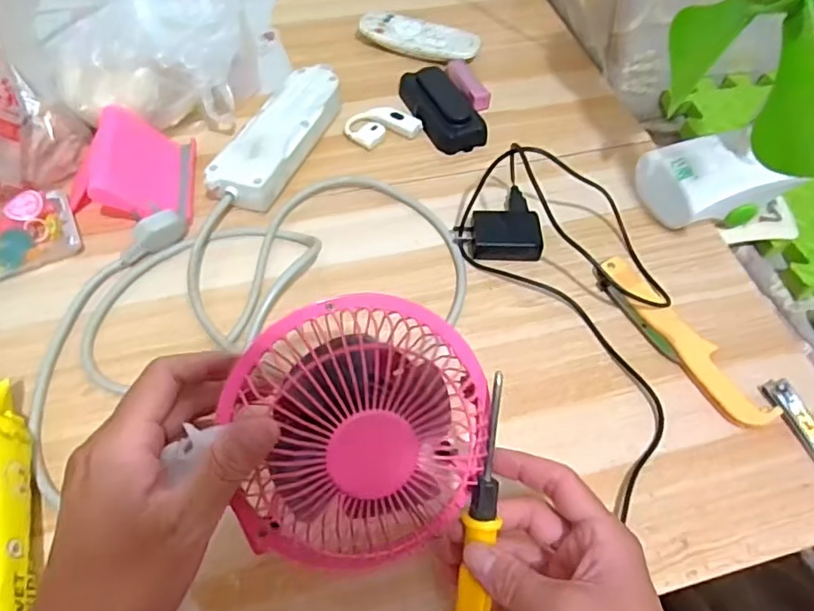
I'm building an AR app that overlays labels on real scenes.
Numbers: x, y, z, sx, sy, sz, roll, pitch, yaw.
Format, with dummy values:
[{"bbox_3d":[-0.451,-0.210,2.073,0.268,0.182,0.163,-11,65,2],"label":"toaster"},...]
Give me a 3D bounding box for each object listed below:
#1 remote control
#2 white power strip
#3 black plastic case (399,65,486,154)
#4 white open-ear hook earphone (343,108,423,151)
[{"bbox_3d":[0.013,-0.286,0.609,0.125,0.018,0.048,23,56,17],"label":"remote control"},{"bbox_3d":[-0.109,-0.151,0.509,0.061,0.028,0.176,14,54,12],"label":"white power strip"},{"bbox_3d":[0.034,-0.187,0.546,0.054,0.024,0.103,-18,54,-13],"label":"black plastic case"},{"bbox_3d":[-0.023,-0.168,0.537,0.067,0.011,0.043,-23,55,-16],"label":"white open-ear hook earphone"}]

